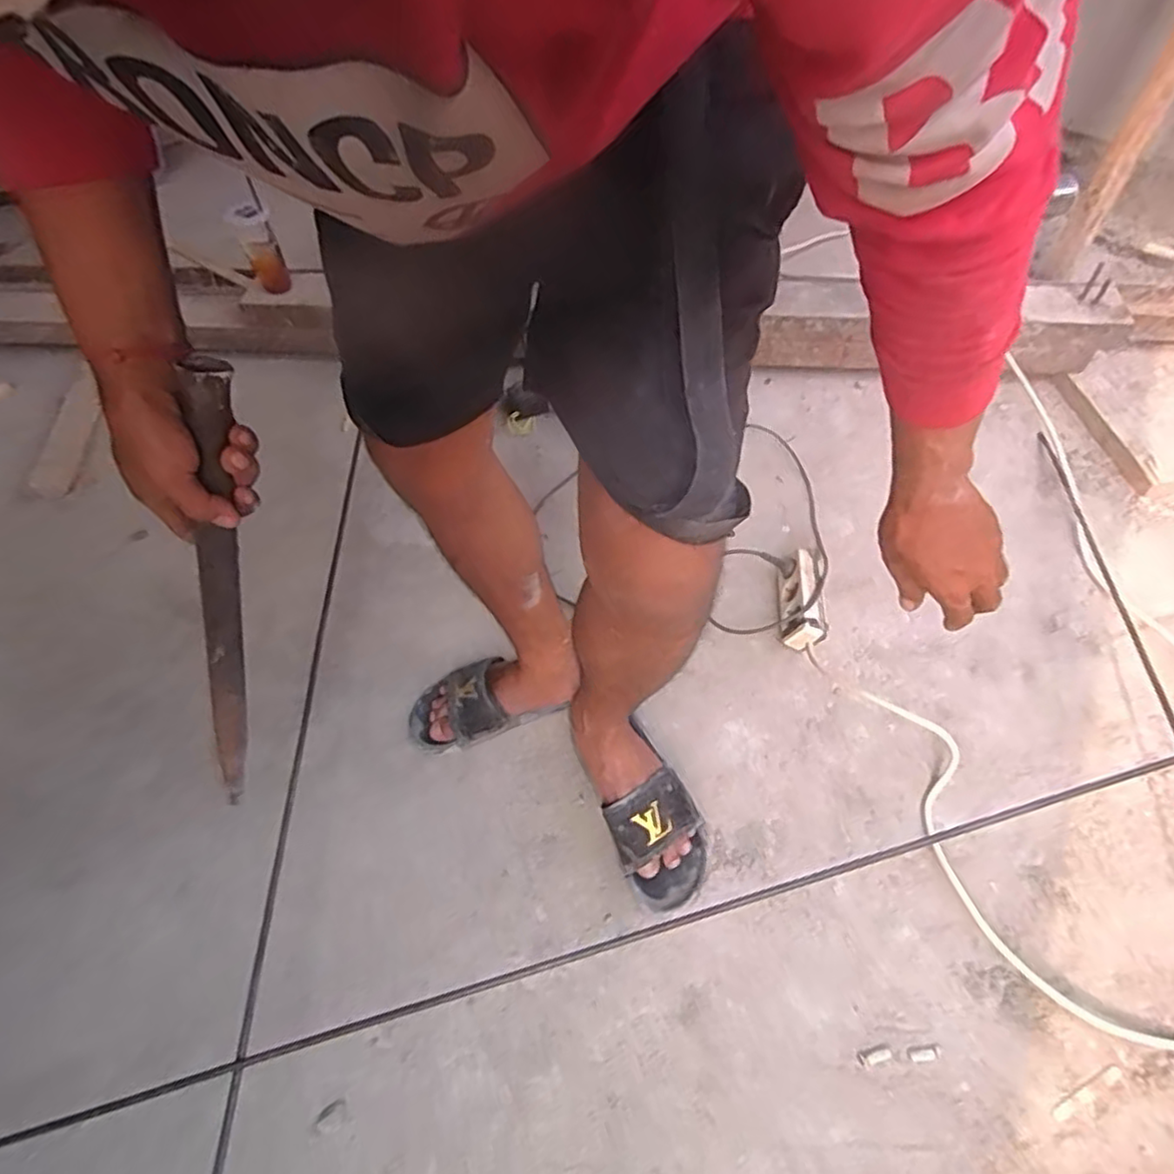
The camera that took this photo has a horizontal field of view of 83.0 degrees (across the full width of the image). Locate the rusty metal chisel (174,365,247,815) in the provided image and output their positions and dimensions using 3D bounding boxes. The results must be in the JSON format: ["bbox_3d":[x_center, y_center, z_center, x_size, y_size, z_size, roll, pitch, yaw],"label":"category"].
[{"bbox_3d":[-0.306,0.029,0.557,0.030,0.460,0.027,35,37,26],"label":"rusty metal chisel"}]

